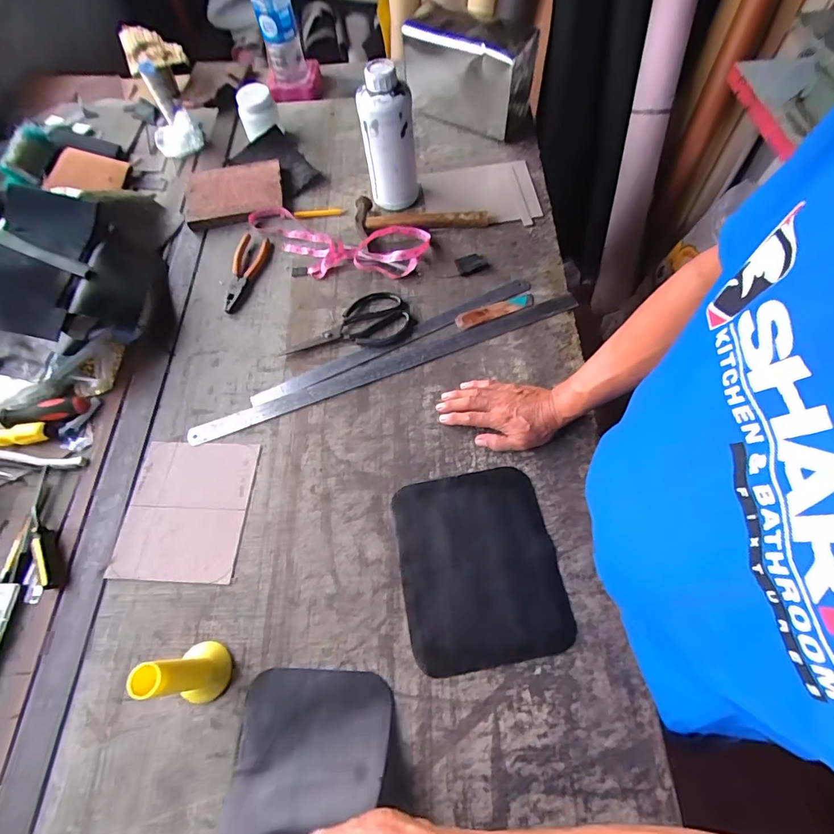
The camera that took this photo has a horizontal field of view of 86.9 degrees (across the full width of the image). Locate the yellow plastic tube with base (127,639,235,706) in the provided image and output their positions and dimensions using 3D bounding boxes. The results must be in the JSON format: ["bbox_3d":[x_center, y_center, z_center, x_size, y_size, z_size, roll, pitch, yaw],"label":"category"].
[{"bbox_3d":[-0.240,0.265,0.453,0.048,0.124,0.058,-15,64,-4],"label":"yellow plastic tube with base"}]

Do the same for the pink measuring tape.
[{"bbox_3d":[-0.155,-0.308,0.774,0.341,0.033,0.135,14,66,10],"label":"pink measuring tape"}]

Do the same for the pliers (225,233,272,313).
[{"bbox_3d":[-0.303,-0.255,0.762,0.062,0.011,0.164,8,65,7],"label":"pliers"}]

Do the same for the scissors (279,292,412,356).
[{"bbox_3d":[-0.113,-0.146,0.706,0.200,0.011,0.099,-14,64,-3],"label":"scissors"}]

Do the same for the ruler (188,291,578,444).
[{"bbox_3d":[-0.037,-0.082,0.674,0.619,0.008,0.030,-21,64,-6],"label":"ruler"}]

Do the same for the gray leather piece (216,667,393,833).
[{"bbox_3d":[-0.115,0.347,0.436,0.162,0.083,0.160,-1,64,3],"label":"gray leather piece"}]

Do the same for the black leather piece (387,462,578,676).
[{"bbox_3d":[0.074,0.177,0.539,0.186,0.008,0.221,-10,64,-1],"label":"black leather piece"}]

